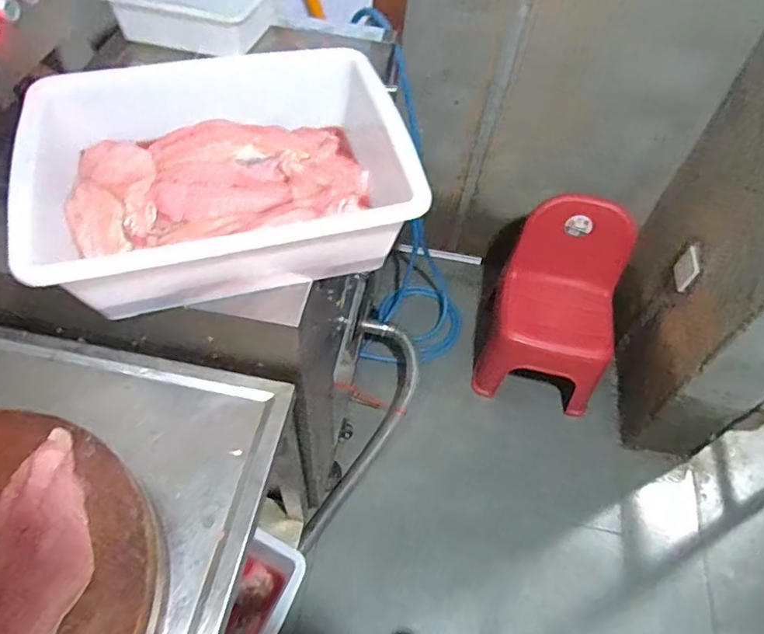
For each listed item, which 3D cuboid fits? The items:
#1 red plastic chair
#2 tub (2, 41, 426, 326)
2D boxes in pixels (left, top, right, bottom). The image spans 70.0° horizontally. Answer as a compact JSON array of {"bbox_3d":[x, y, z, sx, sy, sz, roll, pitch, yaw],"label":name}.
[{"bbox_3d":[0.502,-0.022,1.571,0.344,0.490,0.383,14,56,6],"label":"red plastic chair"},{"bbox_3d":[-0.205,-0.193,0.725,0.454,0.139,0.361,-14,57,-13],"label":"tub"}]

